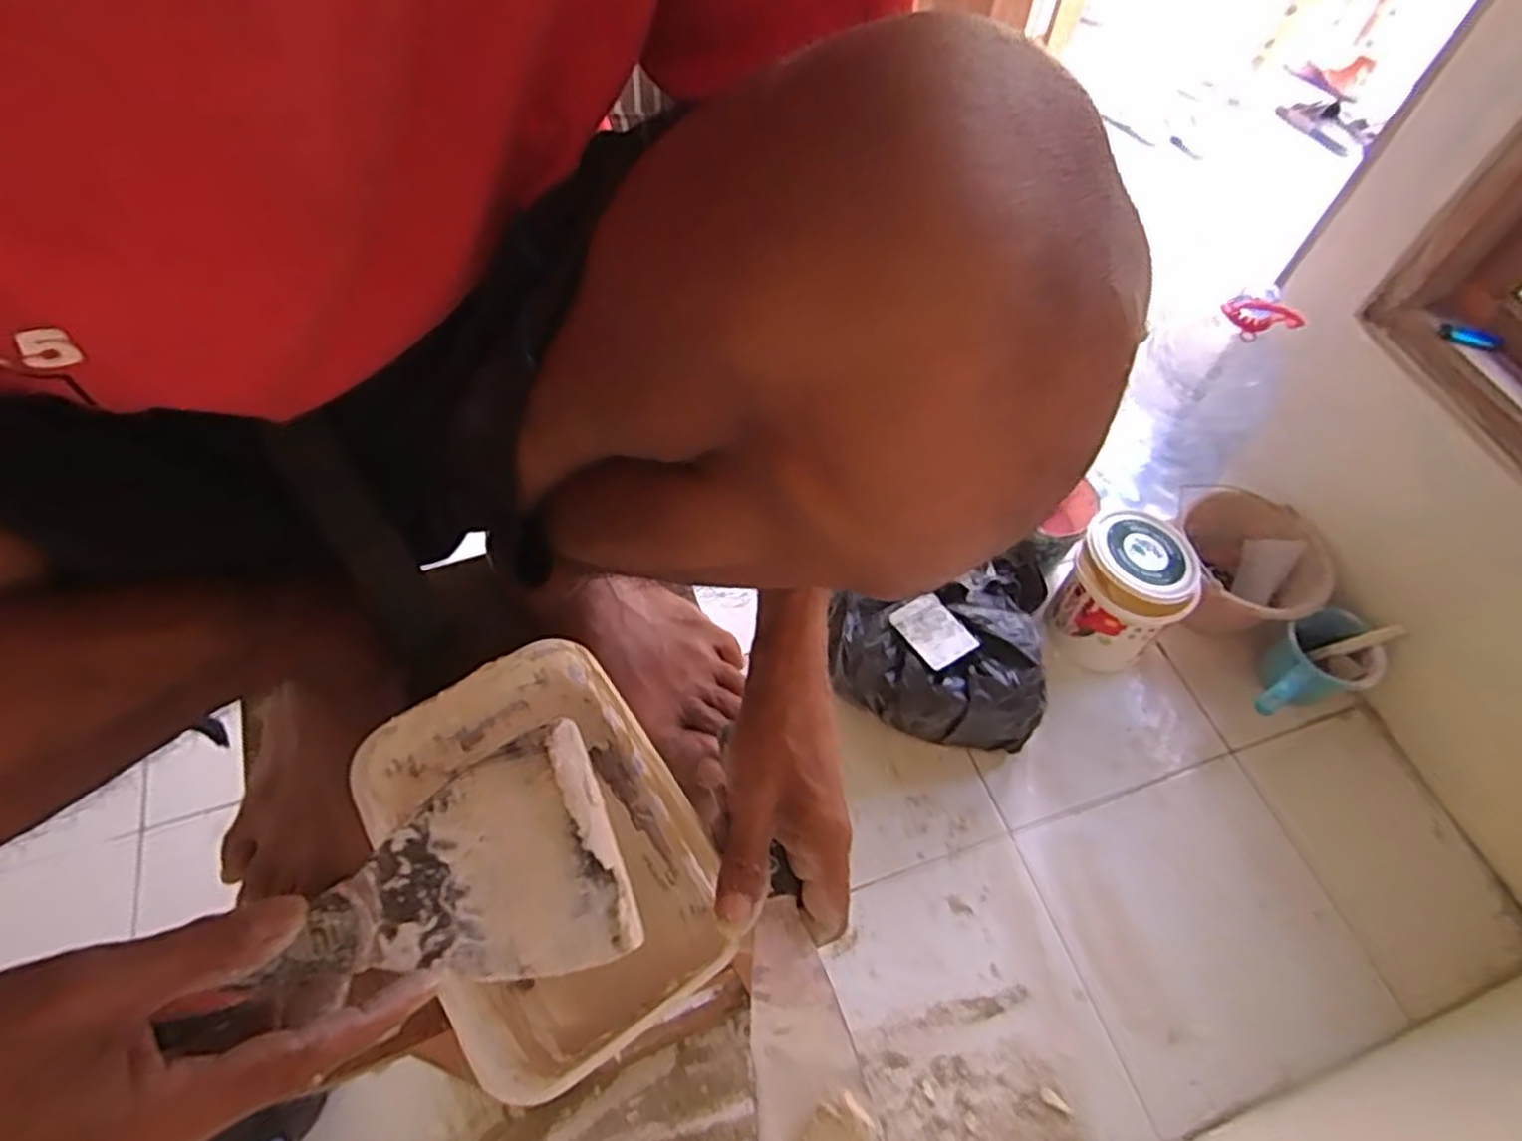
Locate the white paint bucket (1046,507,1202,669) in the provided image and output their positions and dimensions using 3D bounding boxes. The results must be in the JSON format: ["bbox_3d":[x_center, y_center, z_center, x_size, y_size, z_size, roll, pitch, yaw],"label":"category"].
[{"bbox_3d":[0.577,0.037,1.247,0.171,0.204,0.179,0,57,0],"label":"white paint bucket"}]

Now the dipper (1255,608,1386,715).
[{"bbox_3d":[0.865,0.160,1.239,0.207,0.121,0.130,-21,62,-14],"label":"dipper"}]

